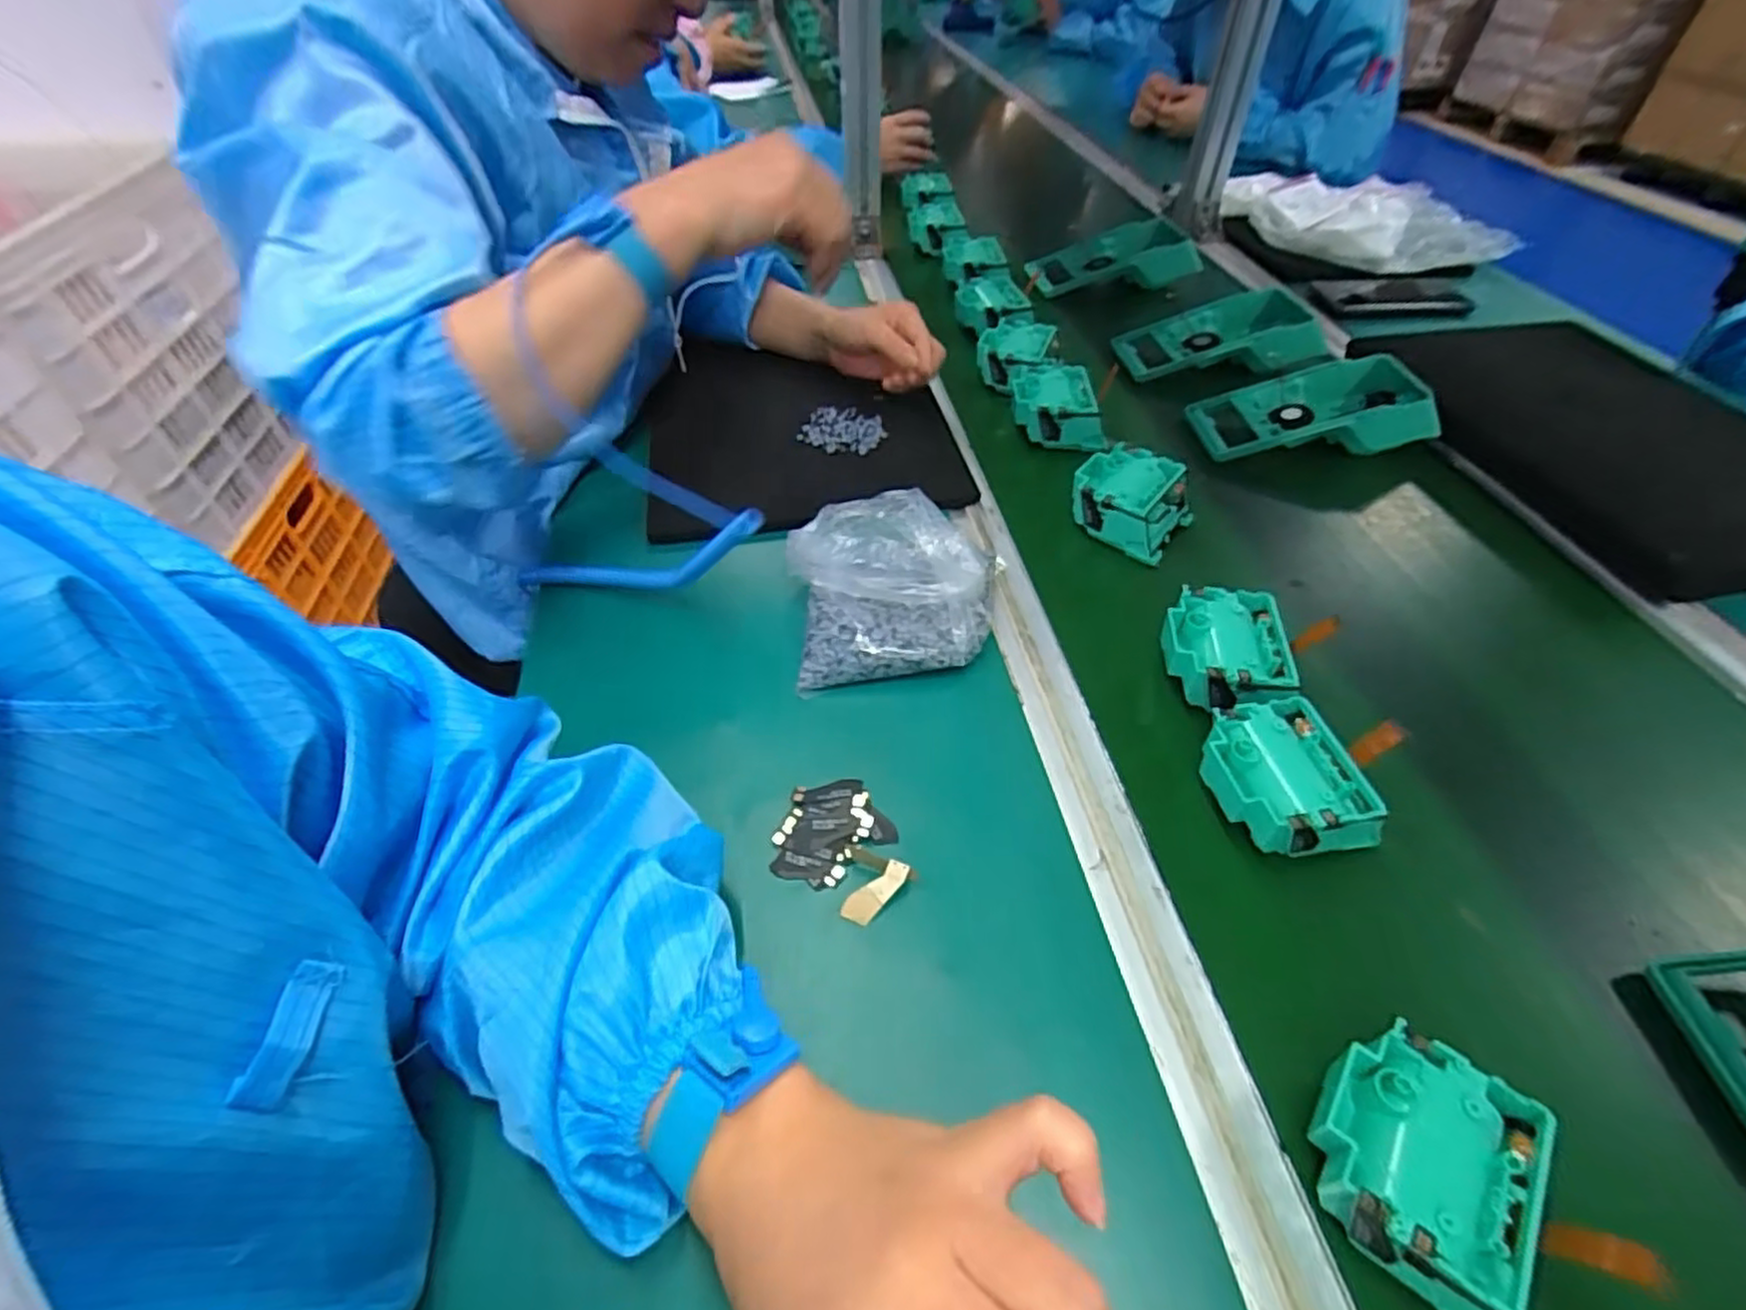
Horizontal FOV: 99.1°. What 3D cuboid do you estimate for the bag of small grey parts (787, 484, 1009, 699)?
[{"bbox_3d":[0.015,-0.055,0.481,0.134,0.059,0.136,-5,48,-5],"label":"bag of small grey parts"}]

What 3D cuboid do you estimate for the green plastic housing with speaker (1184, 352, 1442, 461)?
[{"bbox_3d":[0.382,-0.217,0.663,0.188,0.053,0.108,0,48,-1],"label":"green plastic housing with speaker"}]

